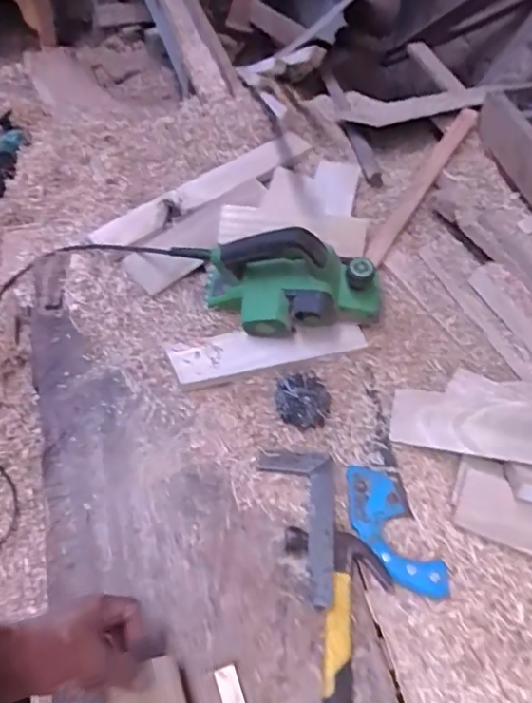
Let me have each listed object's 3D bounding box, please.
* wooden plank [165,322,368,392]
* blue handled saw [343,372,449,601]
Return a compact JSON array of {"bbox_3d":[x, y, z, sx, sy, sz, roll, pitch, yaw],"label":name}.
[{"bbox_3d":[0.005,-0.004,0.785,0.281,0.015,0.067,-9,56,-16],"label":"wooden plank"},{"bbox_3d":[0.147,0.169,0.707,0.096,0.022,0.292,-7,56,-15],"label":"blue handled saw"}]

